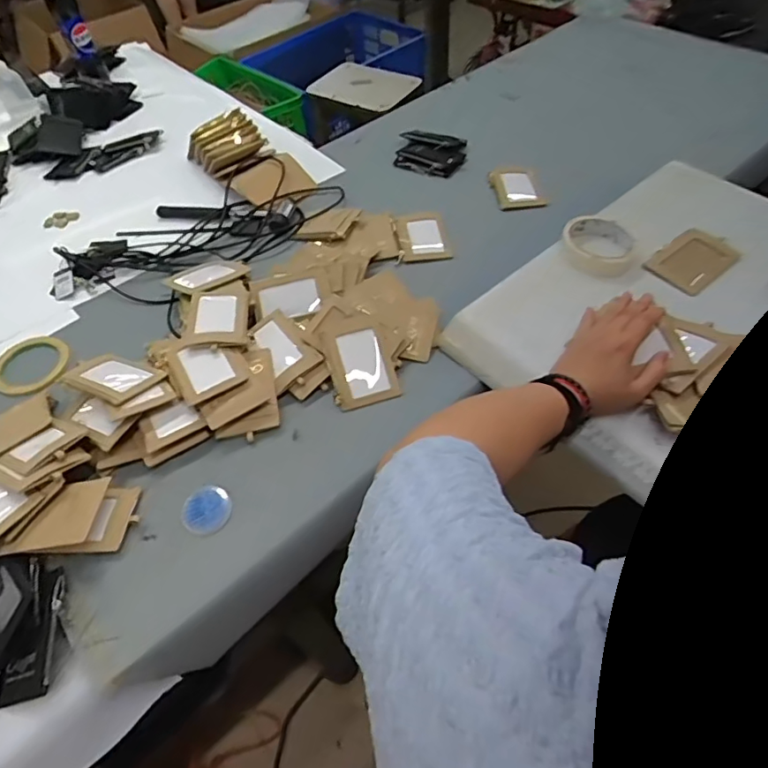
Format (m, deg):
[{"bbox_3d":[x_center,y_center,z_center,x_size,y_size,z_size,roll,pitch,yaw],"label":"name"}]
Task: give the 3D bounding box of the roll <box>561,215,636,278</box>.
[{"bbox_3d":[0.295,-0.191,0.726,0.098,0.031,0.095,10,55,12],"label":"roll"}]

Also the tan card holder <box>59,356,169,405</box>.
[{"bbox_3d":[-0.327,-0.010,0.638,0.108,0.013,0.075,17,33,25],"label":"tan card holder"}]

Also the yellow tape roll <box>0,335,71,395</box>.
[{"bbox_3d":[-0.482,-0.028,0.715,0.094,0.016,0.096,-2,53,3],"label":"yellow tape roll"}]

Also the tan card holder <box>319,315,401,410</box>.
[{"bbox_3d":[-0.030,-0.026,0.659,0.077,0.013,0.106,-16,80,-11],"label":"tan card holder"}]

